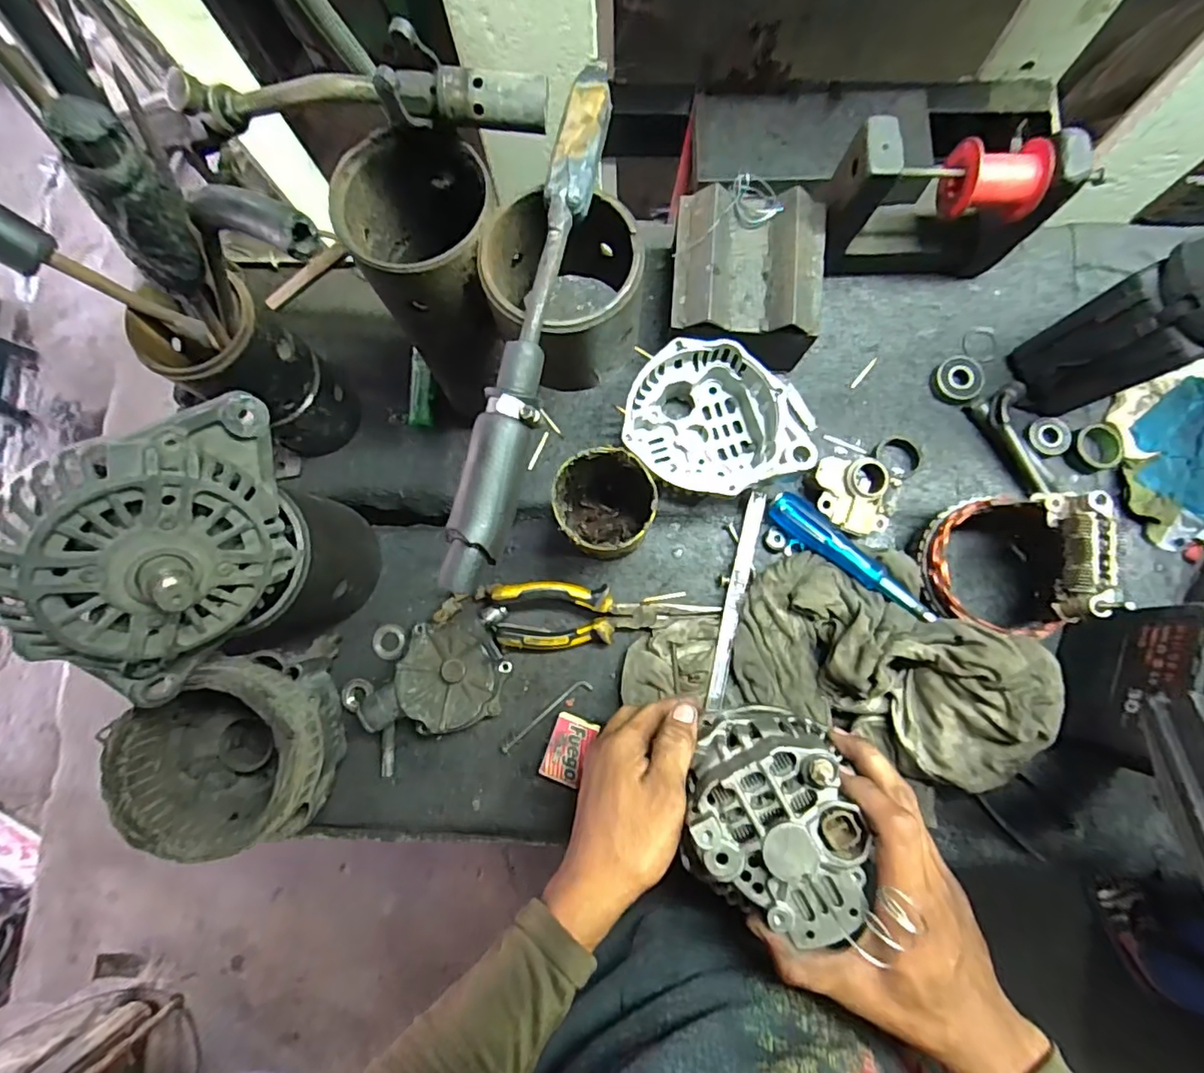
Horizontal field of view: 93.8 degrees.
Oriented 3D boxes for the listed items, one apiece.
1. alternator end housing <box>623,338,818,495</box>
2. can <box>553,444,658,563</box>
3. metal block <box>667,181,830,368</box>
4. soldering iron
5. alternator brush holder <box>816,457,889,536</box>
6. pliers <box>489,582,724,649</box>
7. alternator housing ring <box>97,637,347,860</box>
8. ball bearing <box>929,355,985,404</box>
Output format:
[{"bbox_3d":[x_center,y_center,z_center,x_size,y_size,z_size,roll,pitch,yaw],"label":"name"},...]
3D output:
[{"bbox_3d":[0.105,-0.101,0.478,0.158,0.079,0.104,14,81,4],"label":"alternator end housing"},{"bbox_3d":[0.001,-0.022,0.452,0.072,0.117,0.075,0,81,2],"label":"can"},{"bbox_3d":[0.119,-0.207,0.484,0.118,0.098,0.123,4,81,3],"label":"metal block"},{"bbox_3d":[-0.035,-0.107,0.279,0.027,0.024,0.271,14,81,4],"label":"soldering iron"},{"bbox_3d":[0.212,-0.032,0.486,0.059,0.034,0.063,-2,81,2],"label":"alternator brush holder"},{"bbox_3d":[0.003,0.064,0.482,0.188,0.034,0.056,-4,81,2],"label":"pliers"},{"bbox_3d":[-0.271,0.166,0.432,0.128,0.116,0.130,0,81,2],"label":"alternator housing ring"},{"bbox_3d":[0.320,-0.141,0.507,0.041,0.015,0.041,0,81,2],"label":"ball bearing"}]

